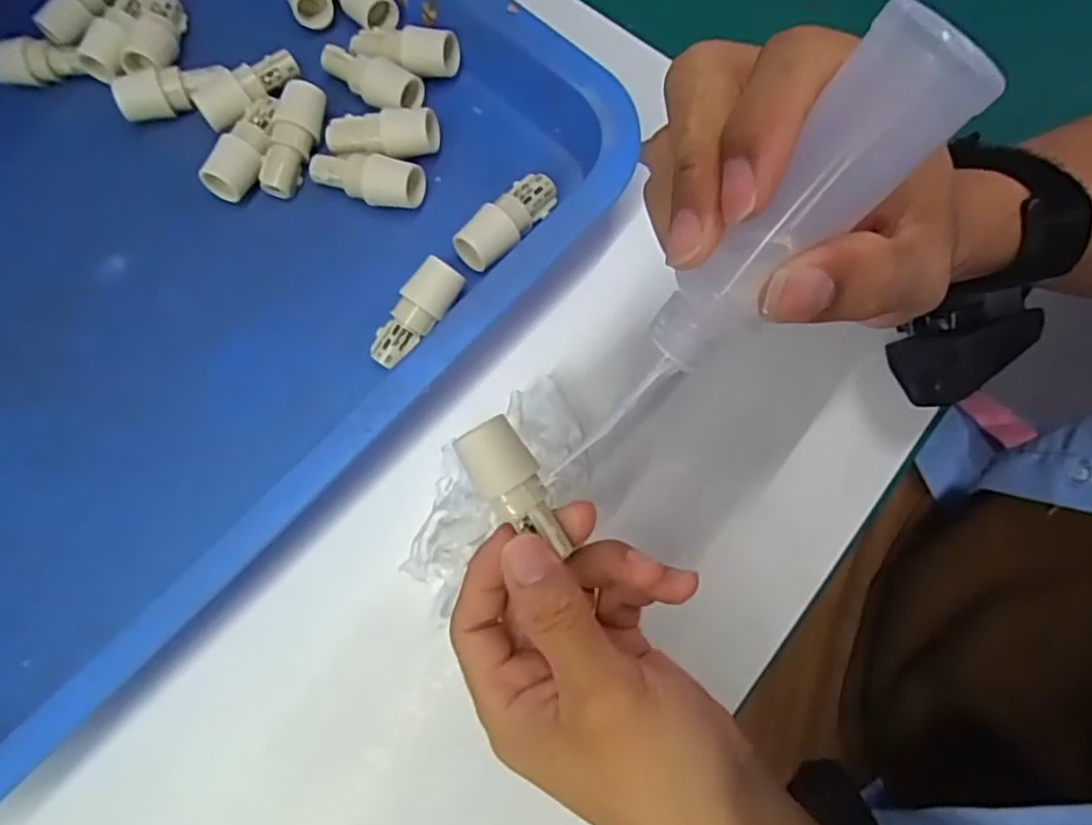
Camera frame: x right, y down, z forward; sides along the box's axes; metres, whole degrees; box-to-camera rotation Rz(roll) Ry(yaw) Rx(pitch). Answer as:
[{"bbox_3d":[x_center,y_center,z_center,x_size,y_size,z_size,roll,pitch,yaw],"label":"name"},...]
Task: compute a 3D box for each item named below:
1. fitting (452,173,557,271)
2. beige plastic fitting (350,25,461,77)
[{"bbox_3d":[-0.019,-0.089,0.321,0.023,0.025,0.054,36,81,10],"label":"fitting"},{"bbox_3d":[-0.071,-0.181,0.345,0.054,0.017,0.023,10,78,5],"label":"beige plastic fitting"}]

